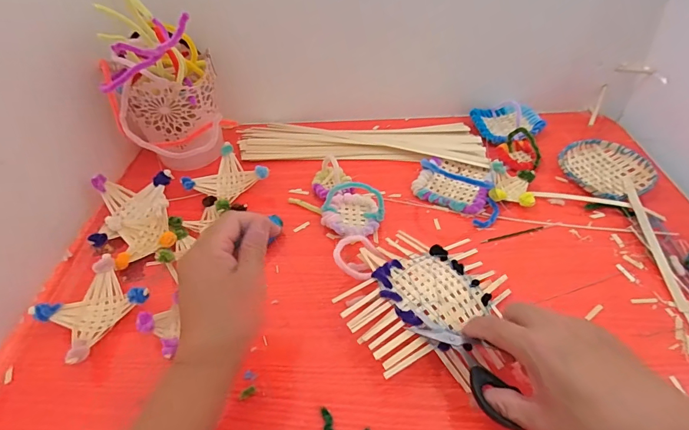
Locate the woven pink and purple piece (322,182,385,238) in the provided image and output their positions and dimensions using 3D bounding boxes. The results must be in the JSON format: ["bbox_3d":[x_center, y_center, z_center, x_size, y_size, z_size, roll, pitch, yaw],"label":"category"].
[{"bbox_3d":[0.010,-0.012,0.466,0.072,0.058,0.066,-1,47,1],"label":"woven pink and purple piece"}]

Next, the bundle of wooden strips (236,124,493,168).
[{"bbox_3d":[0.020,-0.107,0.583,0.360,0.010,0.100,2,47,4],"label":"bundle of wooden strips"}]

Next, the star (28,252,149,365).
[{"bbox_3d":[-0.246,0.094,0.391,0.080,0.033,0.082,29,54,26],"label":"star"}]

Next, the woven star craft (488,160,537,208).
[{"bbox_3d":[0.212,-0.037,0.498,0.053,0.023,0.064,10,49,12],"label":"woven star craft"}]

